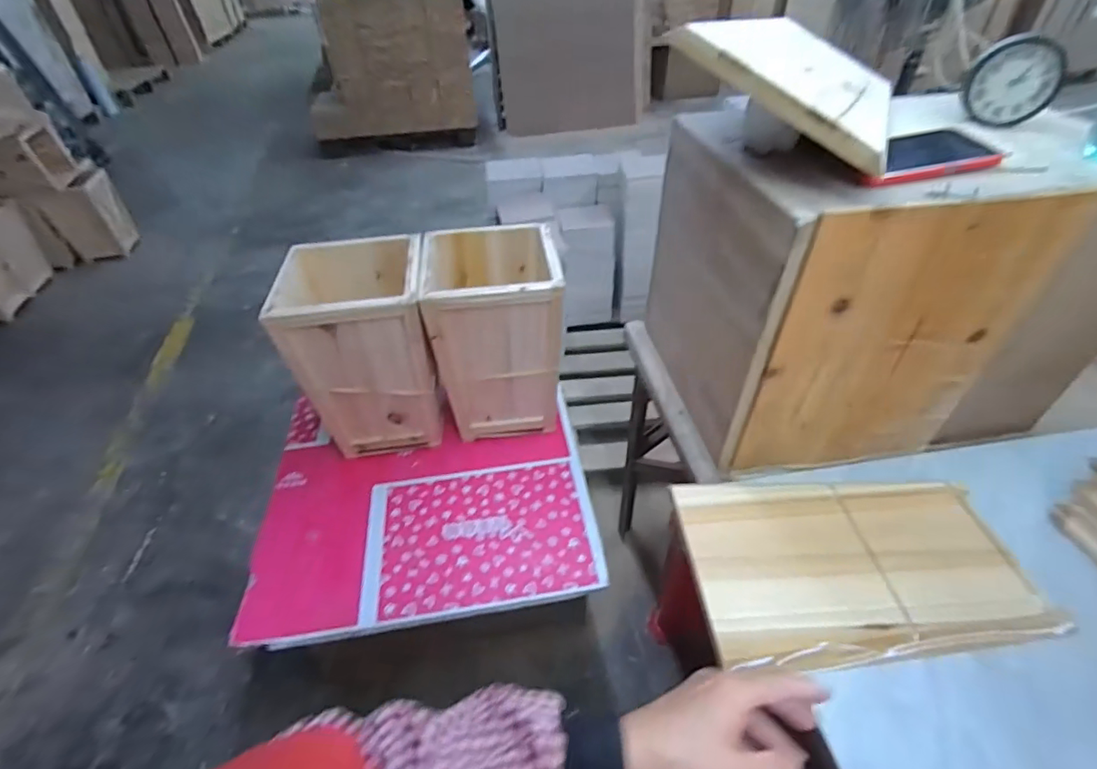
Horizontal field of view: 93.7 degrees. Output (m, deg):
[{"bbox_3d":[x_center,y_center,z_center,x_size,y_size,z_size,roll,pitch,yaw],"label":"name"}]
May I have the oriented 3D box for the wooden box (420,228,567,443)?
[{"bbox_3d":[-0.100,-0.087,1.051,0.230,0.383,0.241,-7,42,-4],"label":"wooden box"}]

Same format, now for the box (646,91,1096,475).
[{"bbox_3d":[0.432,-0.145,0.698,0.475,0.356,0.323,-8,42,-5],"label":"box"}]

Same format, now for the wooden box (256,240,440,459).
[{"bbox_3d":[-0.351,-0.064,1.039,0.239,0.389,0.277,-12,42,-10],"label":"wooden box"}]

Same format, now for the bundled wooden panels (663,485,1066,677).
[{"bbox_3d":[0.338,0.192,0.581,0.350,0.021,0.210,-5,42,-2],"label":"bundled wooden panels"}]

